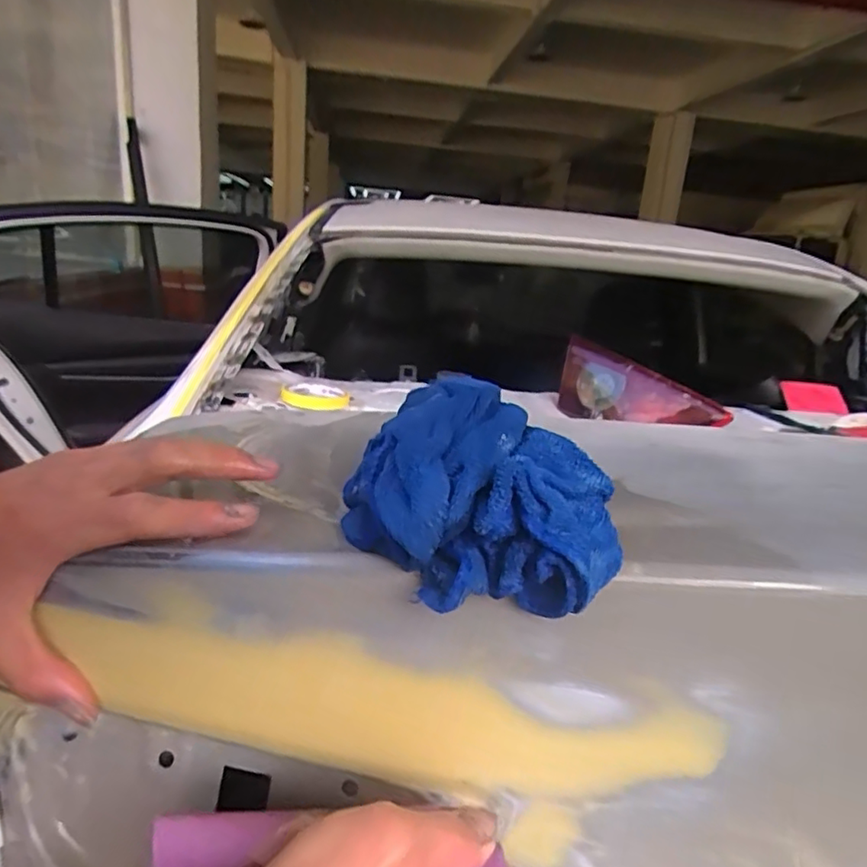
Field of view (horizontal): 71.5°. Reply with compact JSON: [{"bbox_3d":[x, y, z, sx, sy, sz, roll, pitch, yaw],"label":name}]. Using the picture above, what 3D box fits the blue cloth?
[{"bbox_3d":[0.013,0.027,0.231,0.105,0.074,0.074,20,23,40],"label":"blue cloth"}]

